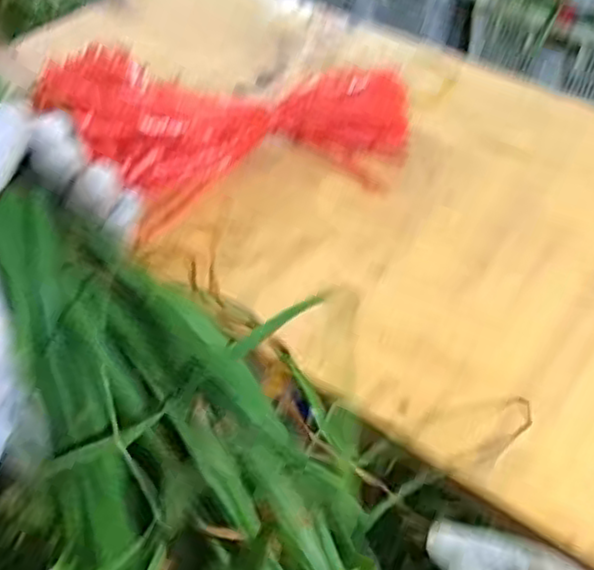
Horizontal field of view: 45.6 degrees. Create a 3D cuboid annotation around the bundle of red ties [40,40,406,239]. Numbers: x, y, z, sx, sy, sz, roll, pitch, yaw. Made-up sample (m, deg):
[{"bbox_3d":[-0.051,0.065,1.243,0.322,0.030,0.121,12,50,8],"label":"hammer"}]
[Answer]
[{"bbox_3d":[-0.053,-0.133,0.614,0.323,0.087,0.132,-6,46,-6],"label":"bundle of red ties"}]

